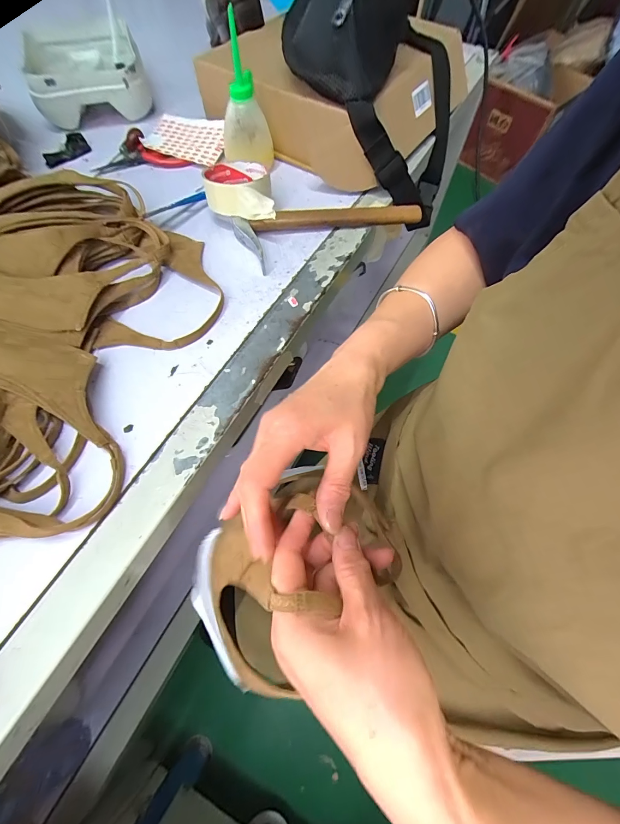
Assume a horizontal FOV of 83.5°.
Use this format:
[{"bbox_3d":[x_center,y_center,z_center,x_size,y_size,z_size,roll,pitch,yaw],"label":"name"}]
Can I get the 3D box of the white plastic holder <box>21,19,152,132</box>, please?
[{"bbox_3d":[-0.343,-0.516,0.537,0.161,0.066,0.198,-19,64,-11],"label":"white plastic holder"}]

